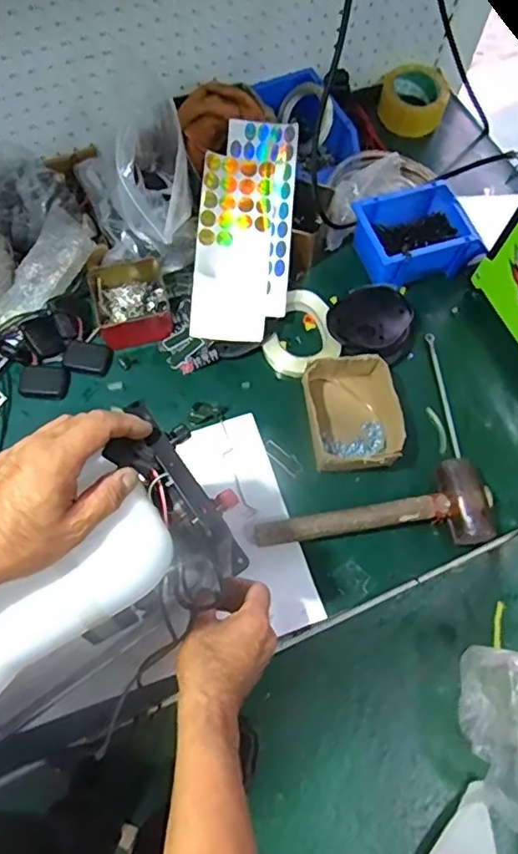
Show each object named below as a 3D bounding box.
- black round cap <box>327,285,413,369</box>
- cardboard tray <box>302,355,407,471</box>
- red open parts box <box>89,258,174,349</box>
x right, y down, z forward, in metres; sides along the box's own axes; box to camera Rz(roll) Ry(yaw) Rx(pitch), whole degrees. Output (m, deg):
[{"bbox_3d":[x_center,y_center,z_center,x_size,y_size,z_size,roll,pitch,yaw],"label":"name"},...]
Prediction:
[{"bbox_3d":[0.153,-0.139,0.786,0.112,0.040,0.104,1,68,-2],"label":"black round cap"},{"bbox_3d":[0.118,-0.013,0.730,0.116,0.050,0.142,-5,68,-4],"label":"cardboard tray"},{"bbox_3d":[-0.178,-0.170,0.793,0.101,0.035,0.121,-12,69,-7],"label":"red open parts box"}]

